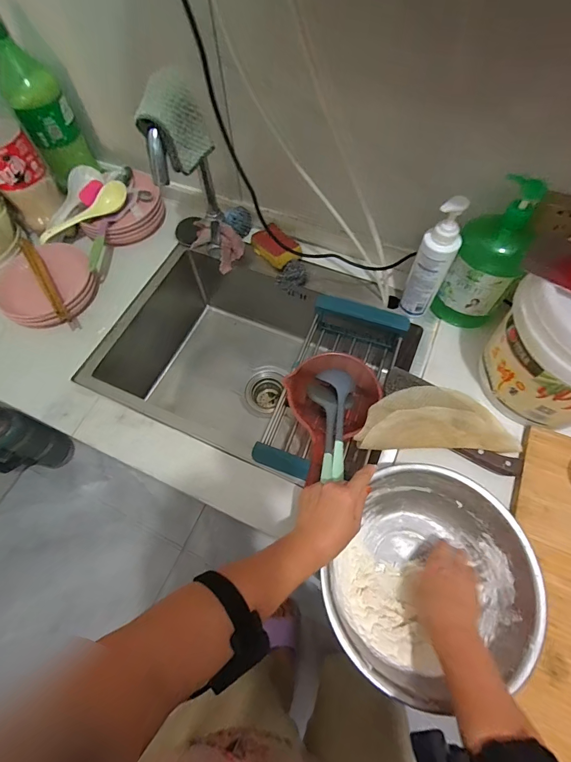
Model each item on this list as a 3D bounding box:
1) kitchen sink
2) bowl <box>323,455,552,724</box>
[{"bbox_3d":[-0.051,-0.035,0.835,0.581,0.240,0.436,23,65,13],"label":"kitchen sink"},{"bbox_3d":[0.190,0.262,0.480,0.229,0.098,0.255,30,70,16],"label":"bowl"}]

